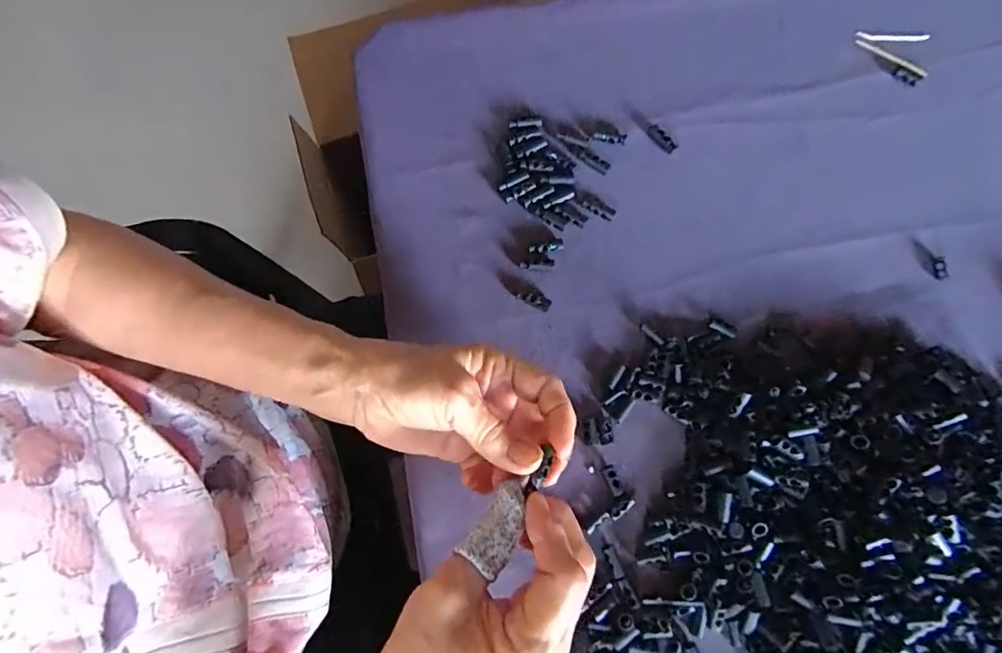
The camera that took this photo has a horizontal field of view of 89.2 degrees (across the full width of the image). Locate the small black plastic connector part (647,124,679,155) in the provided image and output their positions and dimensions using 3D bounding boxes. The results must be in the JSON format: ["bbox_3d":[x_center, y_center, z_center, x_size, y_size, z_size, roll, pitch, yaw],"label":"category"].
[{"bbox_3d":[0.116,-0.136,0.369,0.010,0.006,0.025,-42,82,-9],"label":"small black plastic connector part"}]

